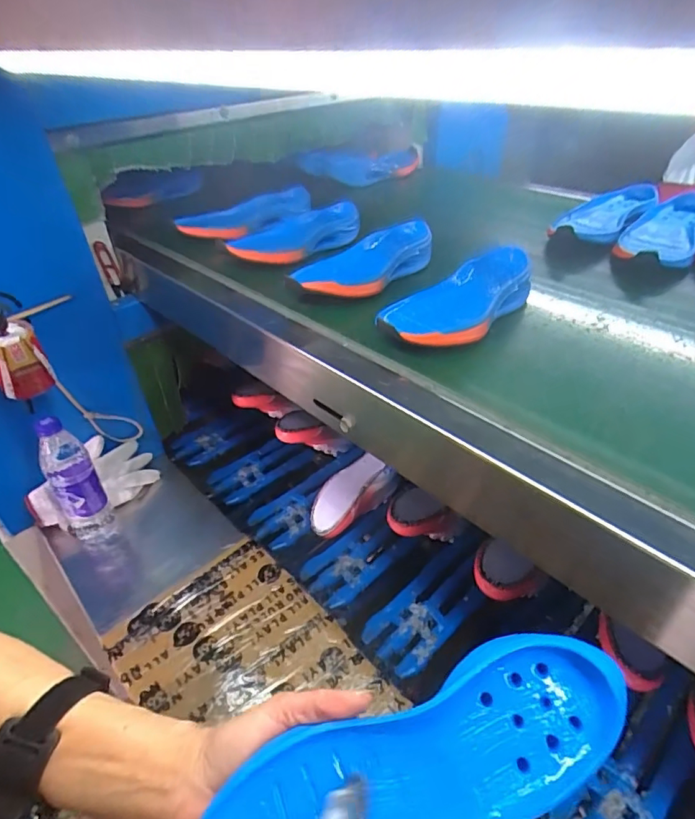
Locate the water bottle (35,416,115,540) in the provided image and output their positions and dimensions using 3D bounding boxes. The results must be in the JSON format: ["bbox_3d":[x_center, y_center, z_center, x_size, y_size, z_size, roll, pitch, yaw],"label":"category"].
[{"bbox_3d":[-0.415,0.109,0.750,0.071,0.216,0.063,-27,42,-28],"label":"water bottle"}]

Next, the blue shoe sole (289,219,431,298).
[{"bbox_3d":[0.025,-0.188,0.631,0.098,0.041,0.216,27,46,36],"label":"blue shoe sole"}]

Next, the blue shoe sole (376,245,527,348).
[{"bbox_3d":[0.124,-0.120,0.535,0.086,0.038,0.216,25,45,35],"label":"blue shoe sole"}]

